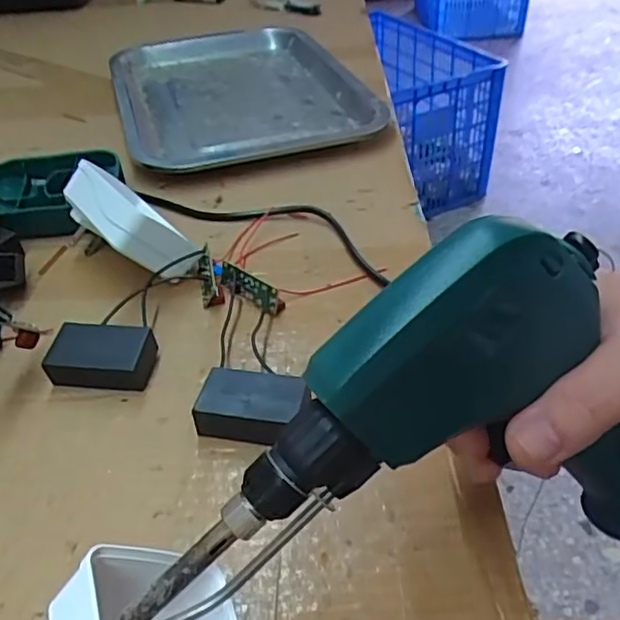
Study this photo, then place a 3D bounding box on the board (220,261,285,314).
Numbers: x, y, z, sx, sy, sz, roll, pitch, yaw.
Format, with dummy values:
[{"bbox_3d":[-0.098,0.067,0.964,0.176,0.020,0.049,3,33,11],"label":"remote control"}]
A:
[{"bbox_3d":[-0.035,-0.013,0.355,0.044,0.016,0.010,24,47,29],"label":"board"}]

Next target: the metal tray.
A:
[{"bbox_3d":[-0.073,-0.211,0.586,0.205,0.017,0.321,-14,41,-12],"label":"metal tray"}]

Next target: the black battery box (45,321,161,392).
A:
[{"bbox_3d":[-0.106,0.024,0.315,0.051,0.021,0.027,2,40,7],"label":"black battery box"}]

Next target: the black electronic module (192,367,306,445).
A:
[{"bbox_3d":[-0.027,0.046,0.284,0.045,0.019,0.032,9,41,14],"label":"black electronic module"}]

